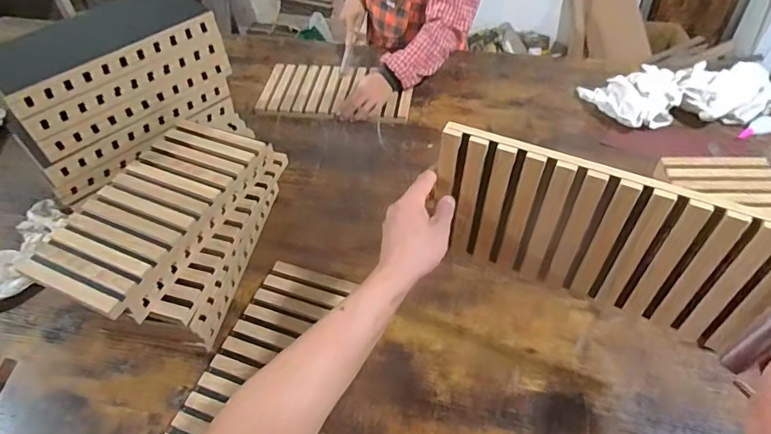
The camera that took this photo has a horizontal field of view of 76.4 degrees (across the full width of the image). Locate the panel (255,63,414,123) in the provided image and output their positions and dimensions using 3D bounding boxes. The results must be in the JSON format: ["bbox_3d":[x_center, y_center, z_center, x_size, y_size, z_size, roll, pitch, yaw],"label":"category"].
[{"bbox_3d":[-0.119,-0.315,1.216,0.369,0.027,0.195,4,49,7],"label":"panel"}]

